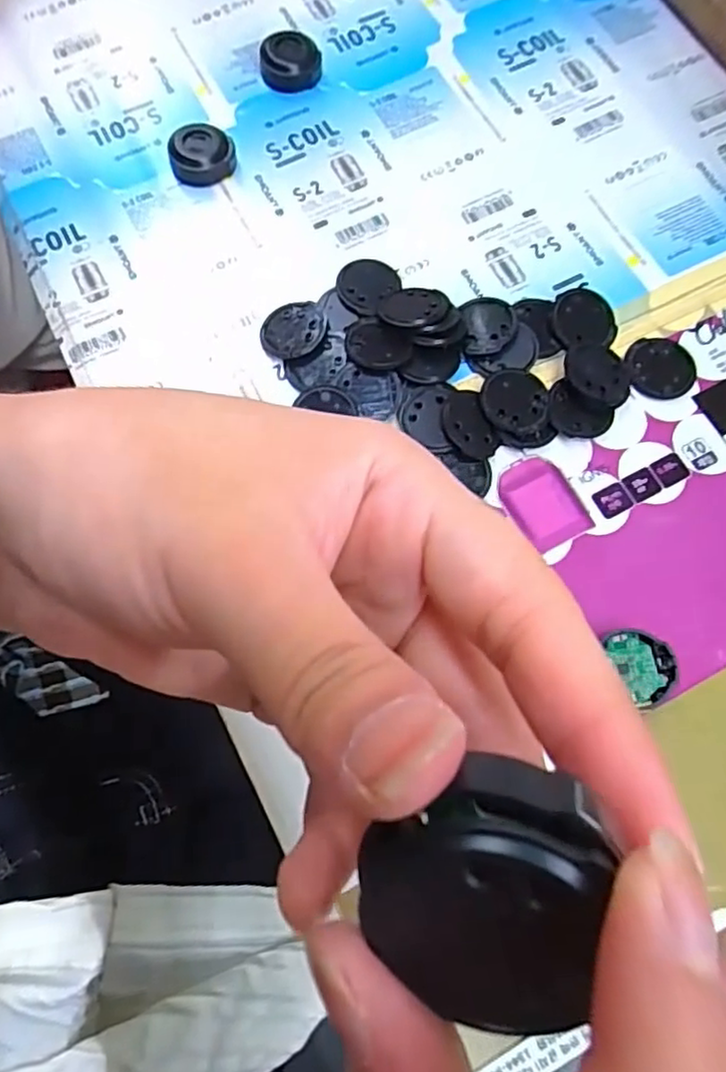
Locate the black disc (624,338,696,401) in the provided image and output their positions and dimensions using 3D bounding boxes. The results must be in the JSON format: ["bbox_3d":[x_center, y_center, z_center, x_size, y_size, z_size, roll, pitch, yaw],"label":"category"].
[{"bbox_3d":[0.131,-0.075,0.289,0.030,0.004,0.029,0,74,0],"label":"black disc"}]

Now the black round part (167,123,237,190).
[{"bbox_3d":[-0.077,-0.182,0.316,0.031,0.015,0.025,-18,75,-5],"label":"black round part"}]

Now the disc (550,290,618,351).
[{"bbox_3d":[0.100,-0.098,0.295,0.029,0.004,0.029,0,74,0],"label":"disc"}]

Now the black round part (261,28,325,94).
[{"bbox_3d":[-0.036,-0.239,0.332,0.030,0.016,0.030,0,74,0],"label":"black round part"}]

